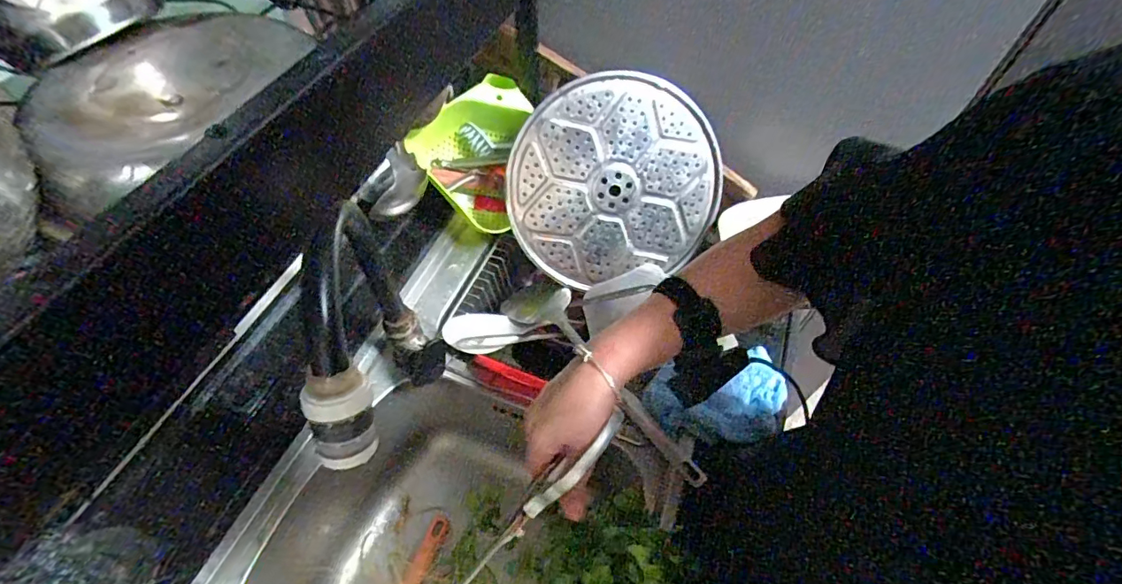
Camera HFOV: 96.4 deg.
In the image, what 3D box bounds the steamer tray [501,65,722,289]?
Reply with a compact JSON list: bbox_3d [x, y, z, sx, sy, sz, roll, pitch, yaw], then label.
[{"bbox_3d":[0.075,-0.141,0.695,0.286,0.288,0.015,23,17,-12],"label":"steamer tray"}]

